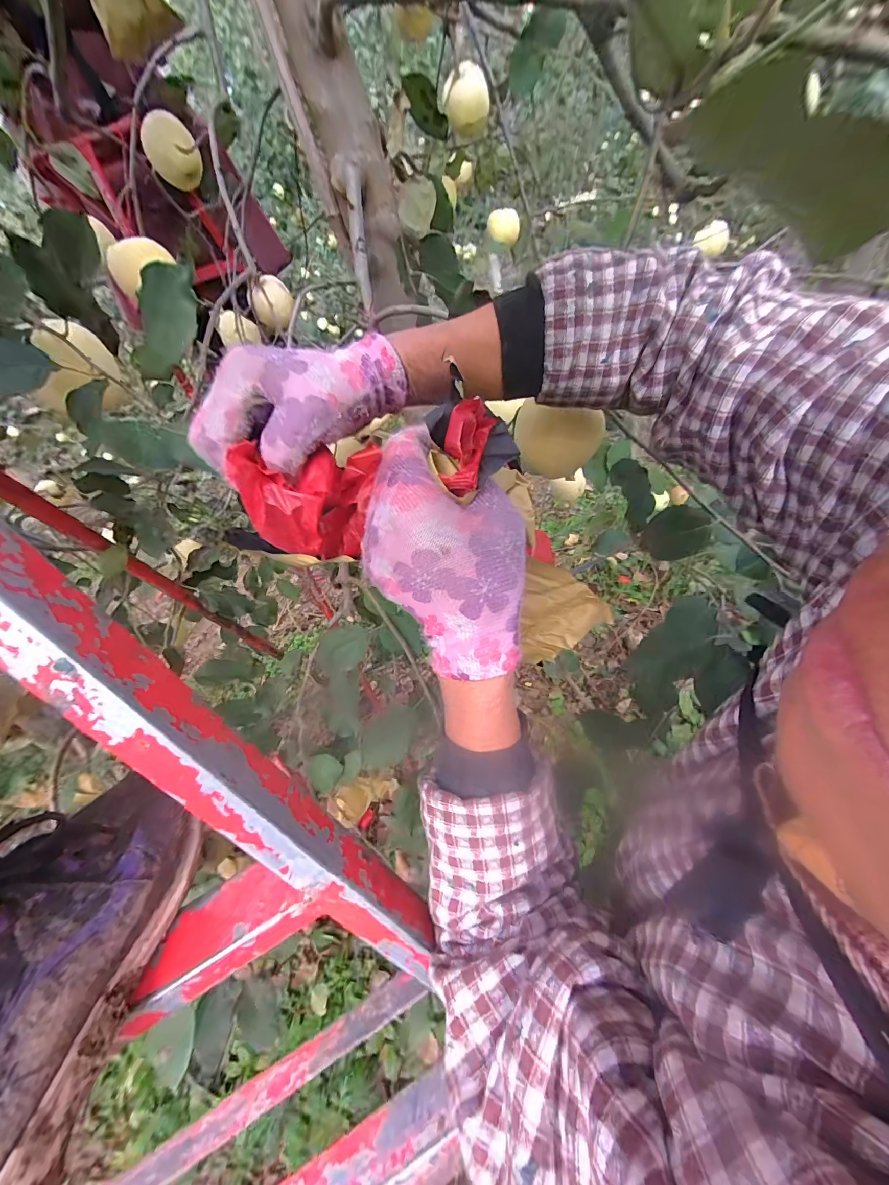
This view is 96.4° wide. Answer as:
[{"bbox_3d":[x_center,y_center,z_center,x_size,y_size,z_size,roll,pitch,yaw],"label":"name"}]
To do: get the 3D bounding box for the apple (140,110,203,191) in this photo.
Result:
[{"bbox_3d":[-0.524,-0.848,0.768,0.093,0.095,0.080,-26,52,-14],"label":"apple"}]

